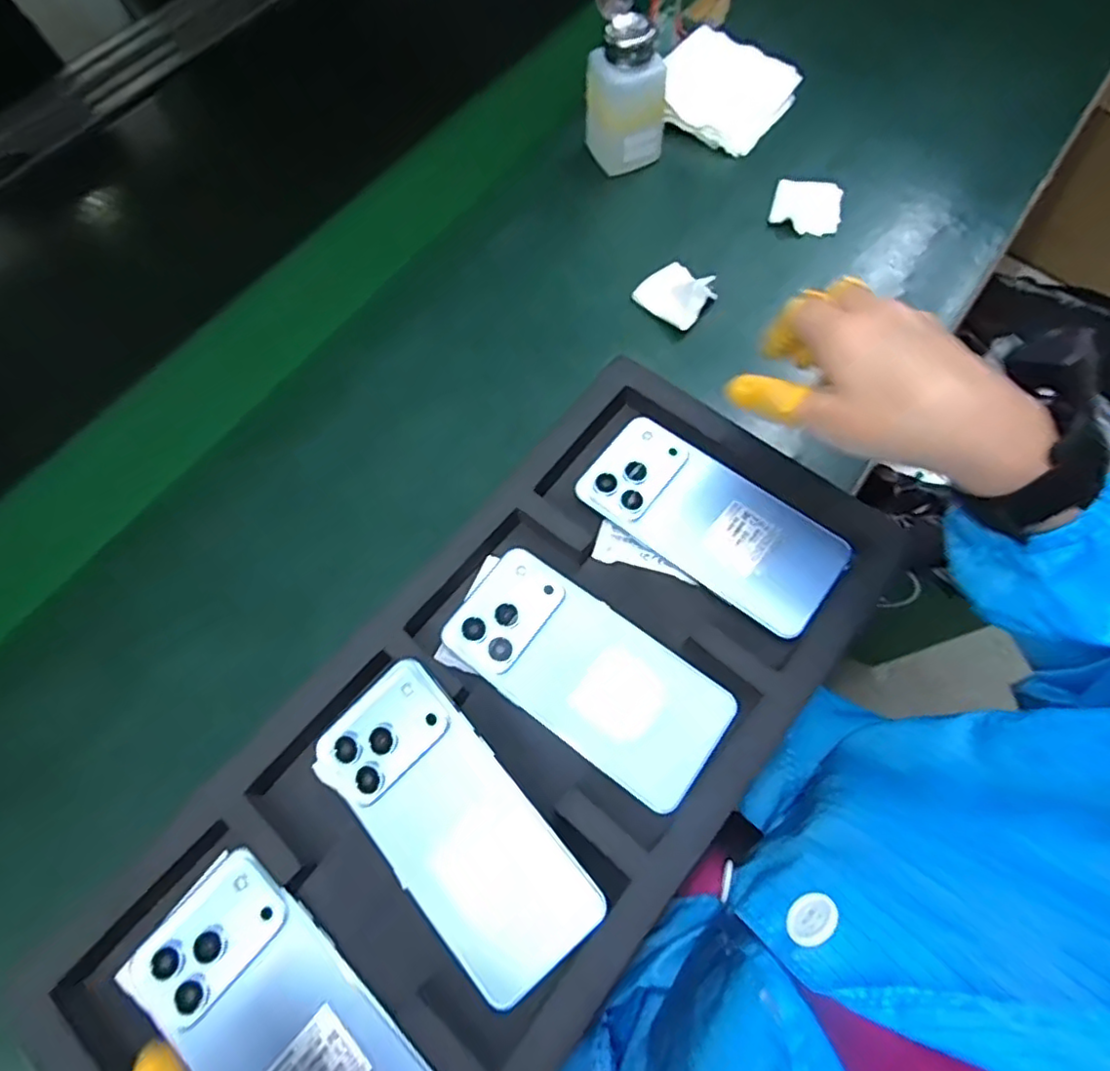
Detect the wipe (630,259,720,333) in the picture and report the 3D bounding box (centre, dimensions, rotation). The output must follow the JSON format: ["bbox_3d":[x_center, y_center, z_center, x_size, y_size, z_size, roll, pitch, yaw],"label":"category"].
[{"bbox_3d":[0.095,-0.190,0.479,0.049,0.023,0.060,-33,68,-11],"label":"wipe"}]

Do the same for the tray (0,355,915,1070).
[{"bbox_3d":[-0.021,0.108,0.337,0.216,0.020,0.470,37,72,19],"label":"tray"}]

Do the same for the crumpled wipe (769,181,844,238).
[{"bbox_3d":[0.210,-0.272,0.520,0.055,0.014,0.051,13,67,9],"label":"crumpled wipe"}]

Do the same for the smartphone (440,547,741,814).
[{"bbox_3d":[0.017,0.077,0.360,0.162,0.010,0.076,34,72,17],"label":"smartphone"}]

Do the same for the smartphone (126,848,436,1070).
[{"bbox_3d":[-0.130,0.240,0.303,0.165,0.015,0.076,36,72,18],"label":"smartphone"}]

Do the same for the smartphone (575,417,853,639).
[{"bbox_3d":[0.098,-0.011,0.396,0.163,0.009,0.077,36,72,18],"label":"smartphone"}]

